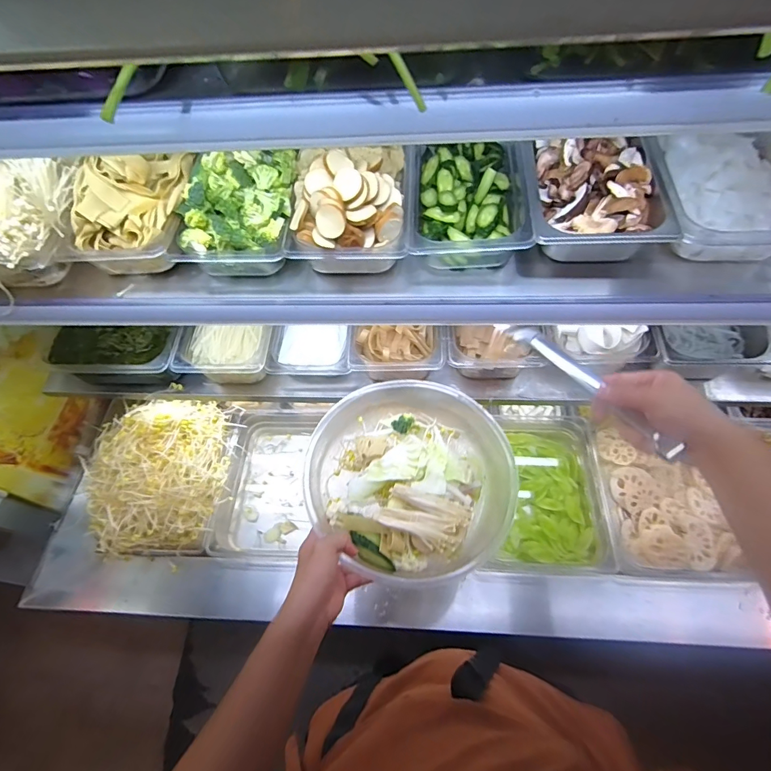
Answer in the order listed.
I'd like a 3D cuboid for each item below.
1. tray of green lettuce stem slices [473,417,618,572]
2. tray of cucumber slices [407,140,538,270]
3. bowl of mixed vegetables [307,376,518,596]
[{"bbox_3d":[0.341,0.218,0.894,0.214,0.071,0.342,4,61,7],"label":"tray of green lettuce stem slices"},{"bbox_3d":[0.119,-0.284,0.632,0.180,0.062,0.289,2,61,6],"label":"tray of cucumber slices"},{"bbox_3d":[0.038,0.137,0.643,0.285,0.099,0.299,-2,60,3],"label":"bowl of mixed vegetables"}]

